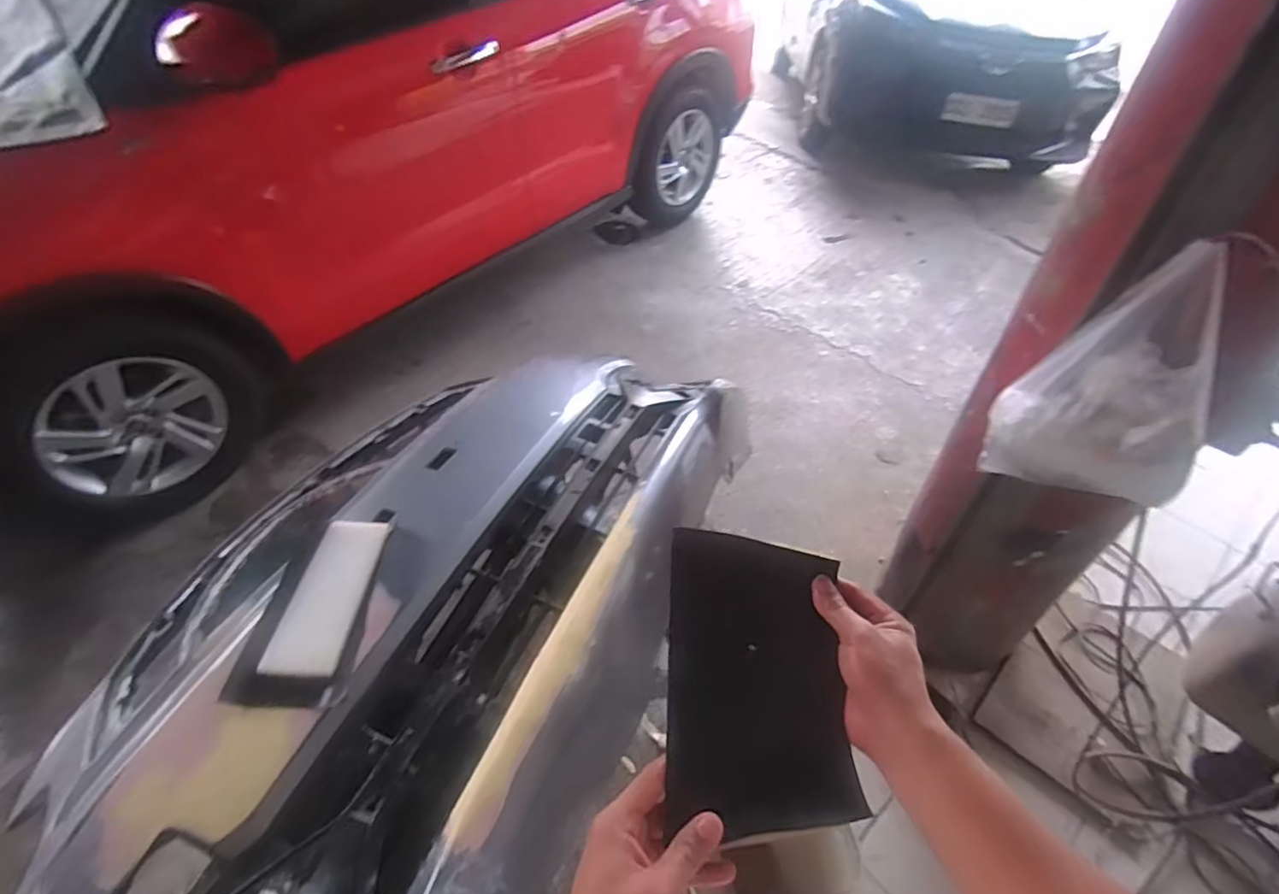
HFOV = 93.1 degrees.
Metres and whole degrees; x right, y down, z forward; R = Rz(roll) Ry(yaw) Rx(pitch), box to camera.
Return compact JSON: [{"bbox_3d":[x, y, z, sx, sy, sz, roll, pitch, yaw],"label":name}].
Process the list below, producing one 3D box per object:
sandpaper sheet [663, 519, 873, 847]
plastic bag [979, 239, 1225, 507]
[{"bbox_3d":[0.090,0.170,0.463,0.133,0.012,0.208,1,67,0],"label":"sandpaper sheet"},{"bbox_3d":[0.691,-0.078,0.871,0.260,0.337,0.122,25,51,22],"label":"plastic bag"}]

